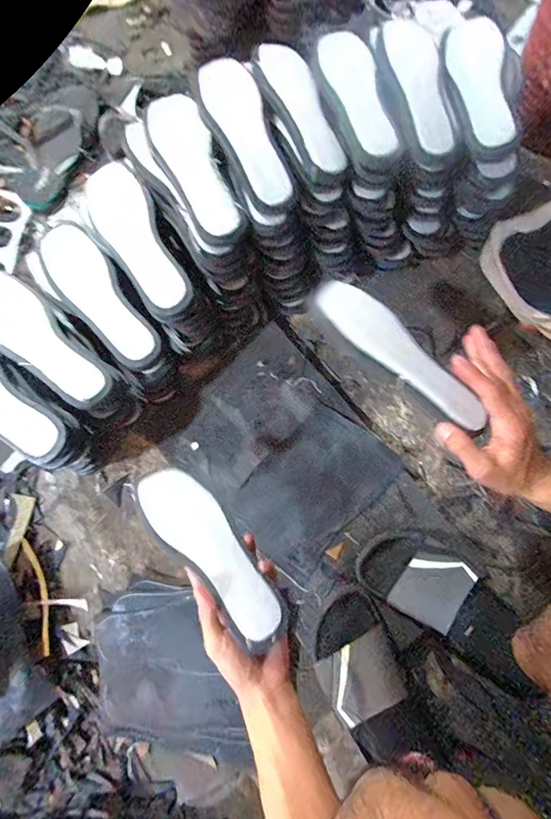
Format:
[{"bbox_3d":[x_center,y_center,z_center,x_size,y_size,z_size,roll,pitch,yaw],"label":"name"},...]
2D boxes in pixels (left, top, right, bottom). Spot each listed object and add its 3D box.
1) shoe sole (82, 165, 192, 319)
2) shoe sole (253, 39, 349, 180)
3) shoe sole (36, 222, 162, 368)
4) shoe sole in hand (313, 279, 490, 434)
[{"bbox_3d":[-0.187,-0.231,0.482,0.079,0.034,0.226,-30,77,-5],"label":"shoe sole"},{"bbox_3d":[0.030,-0.400,0.468,0.073,0.029,0.217,-17,77,-2],"label":"shoe sole"},{"bbox_3d":[-0.249,-0.157,0.512,0.083,0.033,0.221,-37,92,-7],"label":"shoe sole"},{"bbox_3d":[0.133,-0.063,0.390,0.064,0.018,0.218,-42,79,-8],"label":"shoe sole in hand"}]

